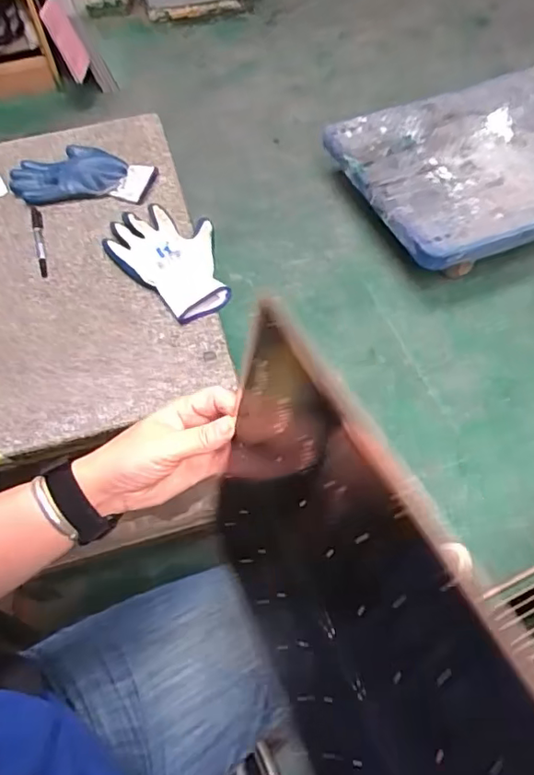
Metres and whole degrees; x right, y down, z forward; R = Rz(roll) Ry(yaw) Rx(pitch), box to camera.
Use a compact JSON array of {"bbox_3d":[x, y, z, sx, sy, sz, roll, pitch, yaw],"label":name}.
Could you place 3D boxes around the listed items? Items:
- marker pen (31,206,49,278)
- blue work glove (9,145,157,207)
[{"bbox_3d":[-0.326,-0.212,0.815,0.015,0.007,0.148,-17,58,-6],"label":"marker pen"},{"bbox_3d":[-0.283,-0.335,0.884,0.212,0.023,0.130,0,57,3],"label":"blue work glove"}]

